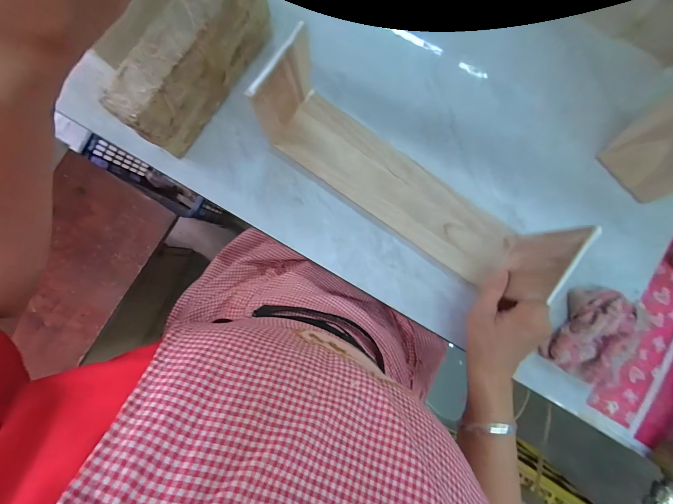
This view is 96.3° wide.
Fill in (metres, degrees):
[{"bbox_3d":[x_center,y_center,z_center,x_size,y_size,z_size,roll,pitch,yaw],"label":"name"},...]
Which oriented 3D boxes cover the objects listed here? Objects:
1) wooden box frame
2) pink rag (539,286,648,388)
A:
[{"bbox_3d":[0.077,-0.077,0.333,0.331,0.121,0.089,37,88,-1],"label":"wooden box frame"},{"bbox_3d":[0.330,0.105,0.375,0.104,0.031,0.112,28,88,0],"label":"pink rag"}]

